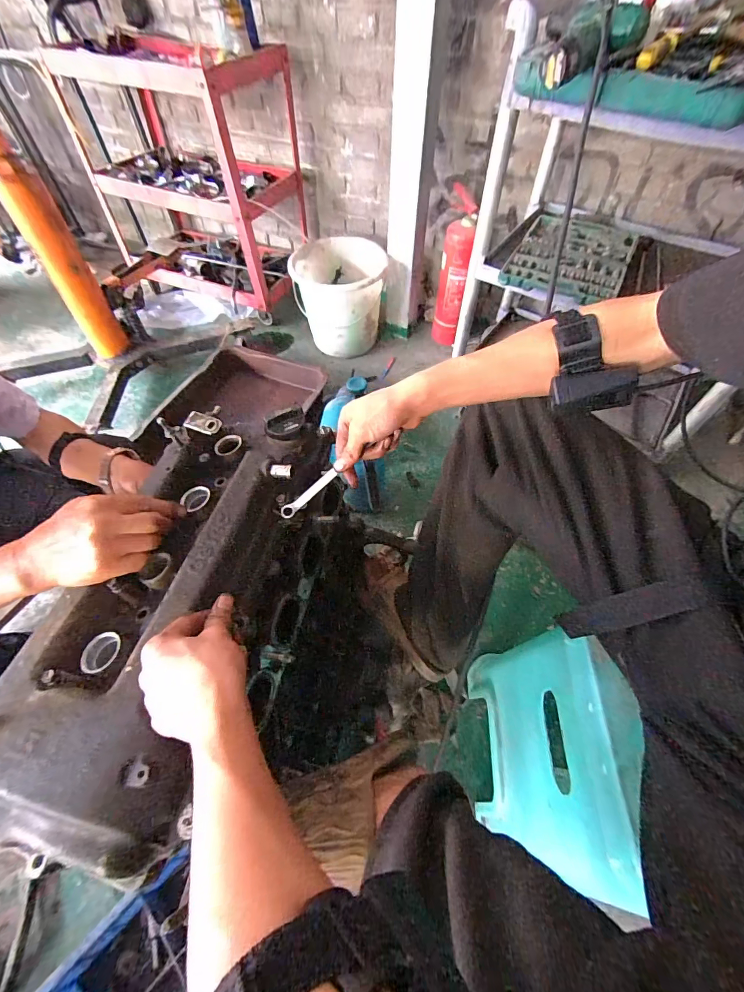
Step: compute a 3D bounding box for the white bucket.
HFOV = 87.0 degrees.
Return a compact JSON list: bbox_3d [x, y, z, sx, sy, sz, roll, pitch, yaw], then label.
[{"bbox_3d":[-0.120,-0.740,1.477,0.317,0.283,0.326,1,56,-1],"label":"white bucket"}]

